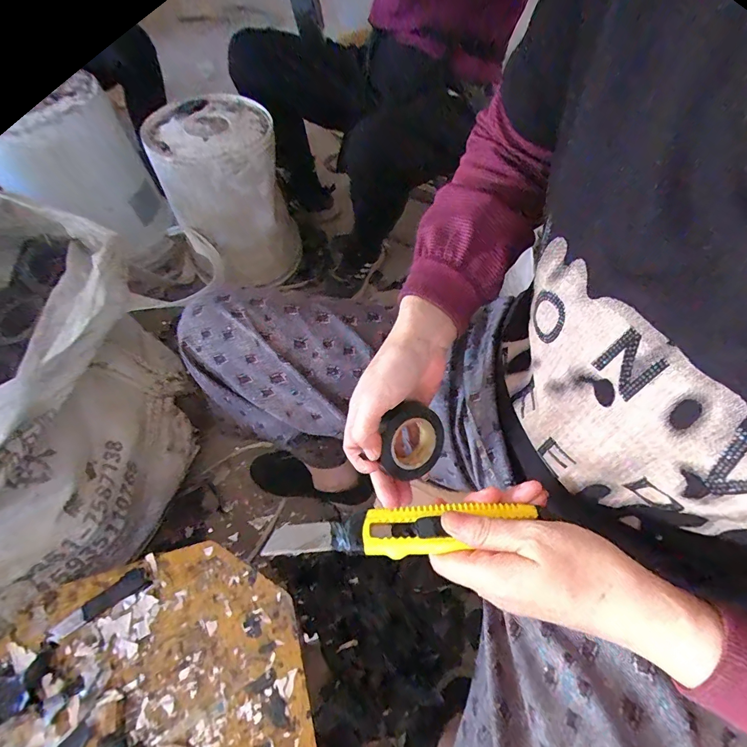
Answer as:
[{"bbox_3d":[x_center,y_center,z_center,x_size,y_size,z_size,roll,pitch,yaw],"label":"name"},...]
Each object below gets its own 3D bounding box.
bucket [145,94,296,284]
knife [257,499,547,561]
[{"bbox_3d":[-0.319,-0.390,0.896,0.241,0.348,0.241,0,58,0],"label":"bucket"},{"bbox_3d":[0.015,0.103,0.256,0.168,0.009,0.029,-6,58,-2],"label":"knife"}]

